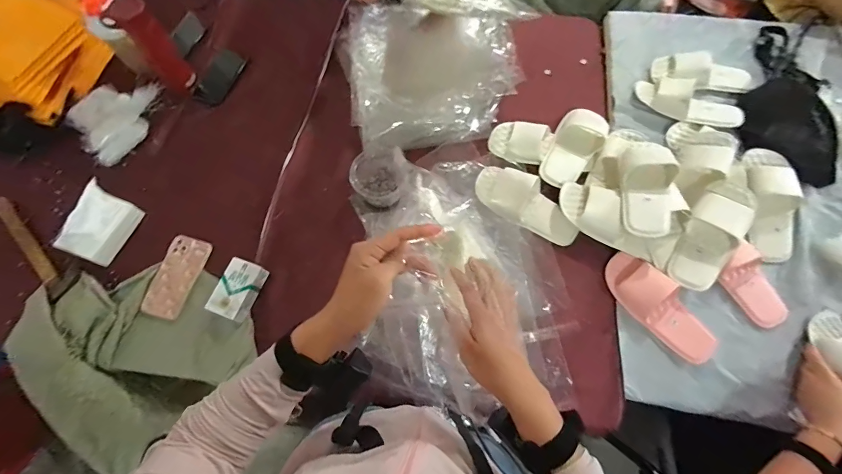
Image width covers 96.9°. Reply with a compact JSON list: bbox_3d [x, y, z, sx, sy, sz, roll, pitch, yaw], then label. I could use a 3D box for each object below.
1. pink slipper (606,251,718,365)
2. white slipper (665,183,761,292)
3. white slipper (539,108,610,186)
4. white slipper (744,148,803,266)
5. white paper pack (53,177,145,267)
[{"bbox_3d":[0.457,0.133,0.717,0.093,0.061,0.233,-35,74,-11],"label":"pink slipper"},{"bbox_3d":[0.572,-0.001,0.735,0.107,0.052,0.224,28,90,10],"label":"white slipper"},{"bbox_3d":[0.343,-0.200,0.836,0.100,0.049,0.195,30,73,11],"label":"white slipper"},{"bbox_3d":[0.730,-0.067,0.760,0.090,0.068,0.230,-11,95,-3],"label":"white slipper"},{"bbox_3d":[-0.659,-0.025,0.766,0.070,0.096,0.142,20,72,8],"label":"white paper pack"}]

